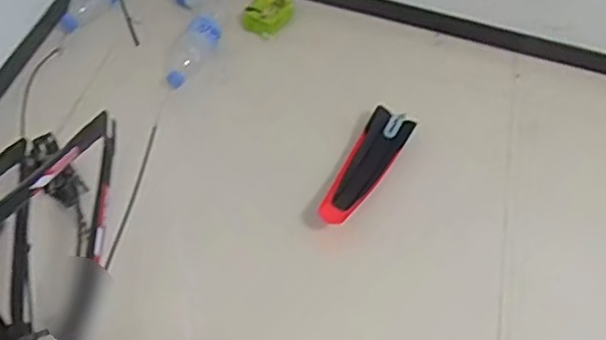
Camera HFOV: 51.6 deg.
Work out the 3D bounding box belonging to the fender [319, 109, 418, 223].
[{"bbox_3d":[0.099,-0.003,1.070,0.073,0.050,0.274,29,56,16],"label":"fender"}]

